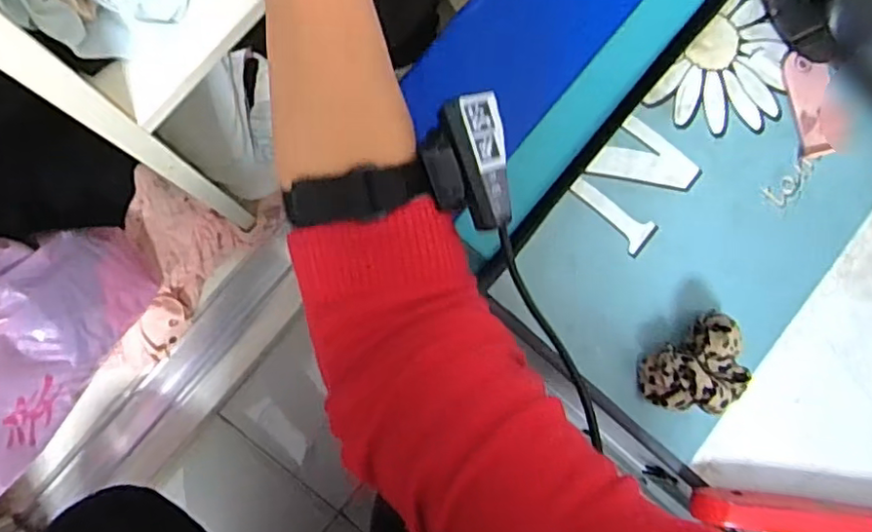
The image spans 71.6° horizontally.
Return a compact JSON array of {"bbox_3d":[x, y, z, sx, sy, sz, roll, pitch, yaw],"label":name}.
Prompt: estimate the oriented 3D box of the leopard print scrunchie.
[{"bbox_3d":[0.149,0.059,0.353,0.050,0.046,0.047,0,85,-6],"label":"leopard print scrunchie"}]

